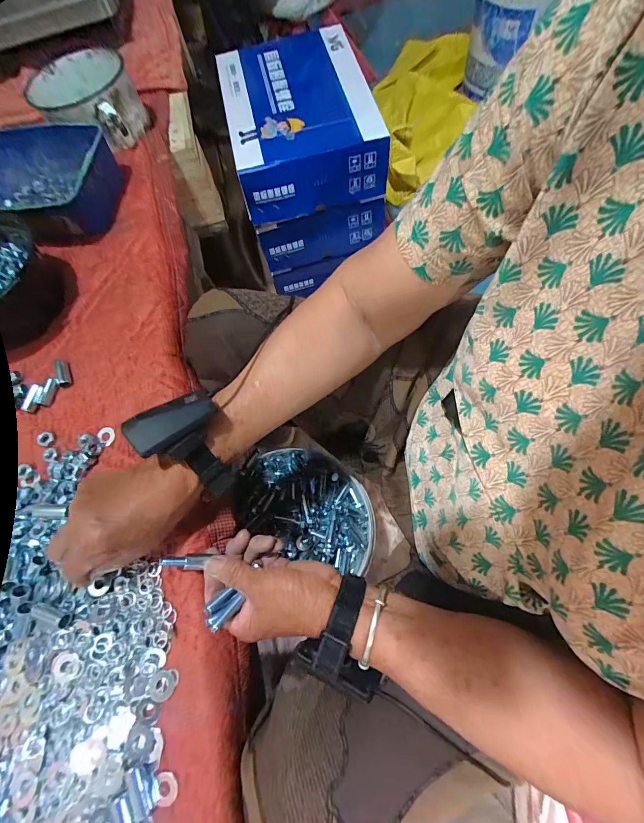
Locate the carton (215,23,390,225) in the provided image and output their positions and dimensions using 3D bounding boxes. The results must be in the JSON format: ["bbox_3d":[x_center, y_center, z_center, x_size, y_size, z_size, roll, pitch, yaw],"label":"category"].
[{"bbox_3d":[-0.048,-0.636,0.779,0.296,0.126,0.415,-12,68,1],"label":"carton"}]

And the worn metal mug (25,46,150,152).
[{"bbox_3d":[-0.353,-0.466,0.539,0.147,0.077,0.150,-6,68,3],"label":"worn metal mug"}]

